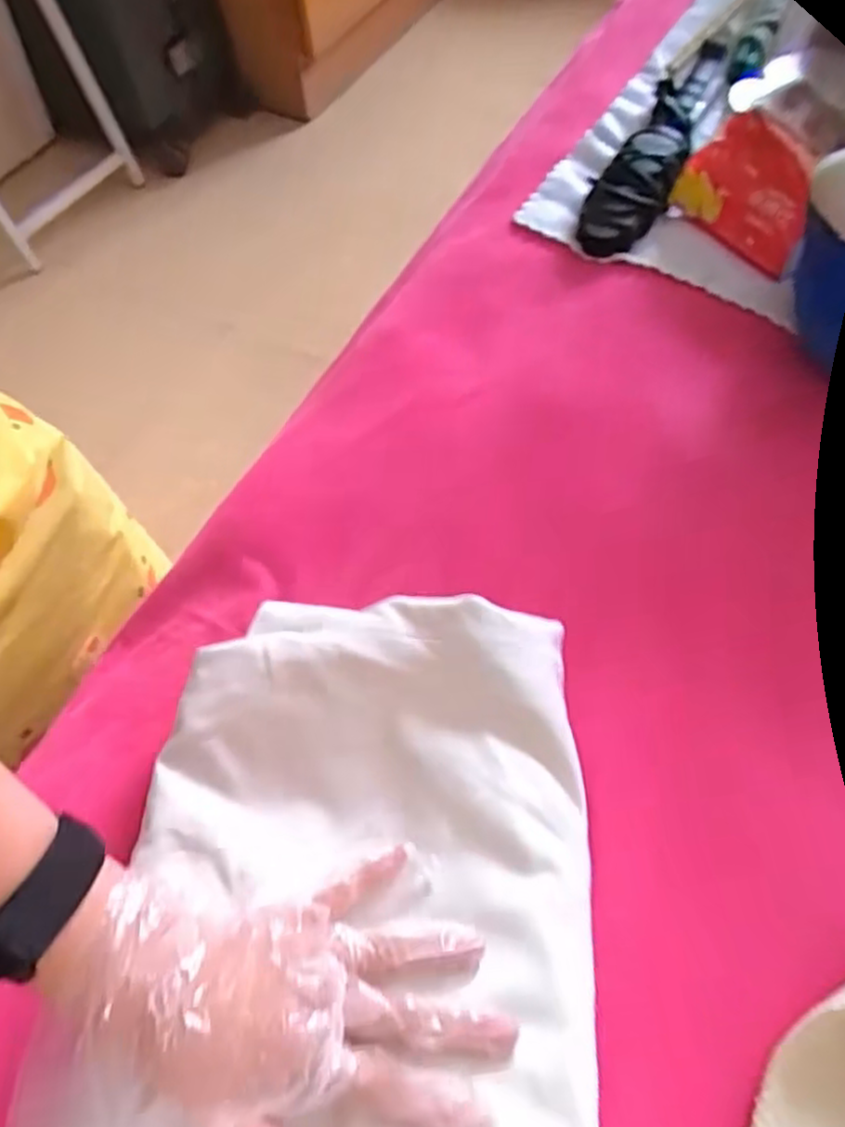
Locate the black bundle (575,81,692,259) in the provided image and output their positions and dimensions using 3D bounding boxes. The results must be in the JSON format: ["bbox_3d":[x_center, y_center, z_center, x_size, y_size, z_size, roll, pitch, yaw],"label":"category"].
[{"bbox_3d":[0.186,-0.332,0.605,0.058,0.027,0.199,24,65,16],"label":"black bundle"}]

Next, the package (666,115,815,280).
[{"bbox_3d":[0.248,-0.279,0.548,0.025,0.075,0.107,-19,62,-40],"label":"package"}]

